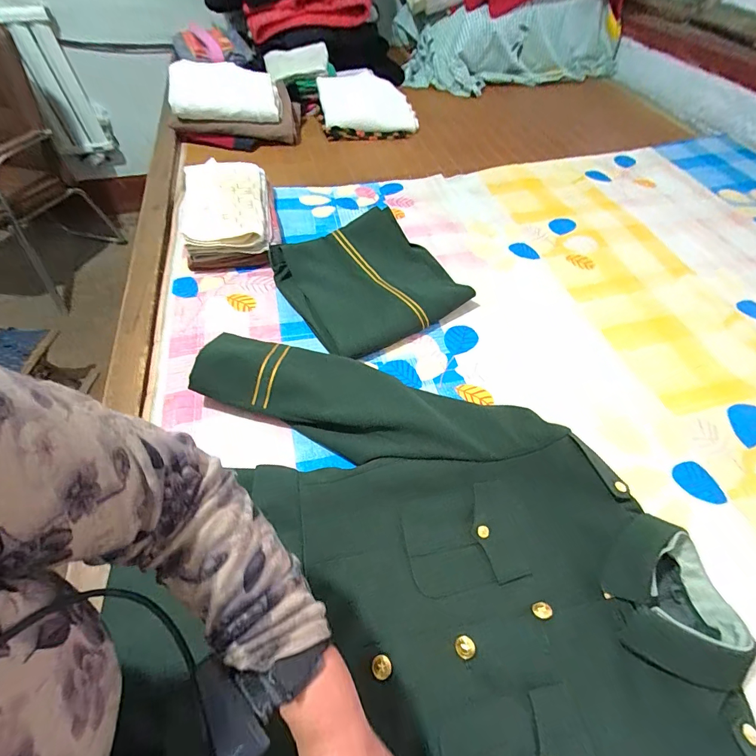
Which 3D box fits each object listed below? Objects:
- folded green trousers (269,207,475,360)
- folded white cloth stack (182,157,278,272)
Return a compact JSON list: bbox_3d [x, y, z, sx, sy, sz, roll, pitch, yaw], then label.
[{"bbox_3d":[-0.026,-0.203,0.765,0.296,0.072,0.315,-31,61,-21],"label":"folded green trousers"},{"bbox_3d":[-0.338,-0.380,0.859,0.199,0.080,0.302,-8,55,-7],"label":"folded white cloth stack"}]

